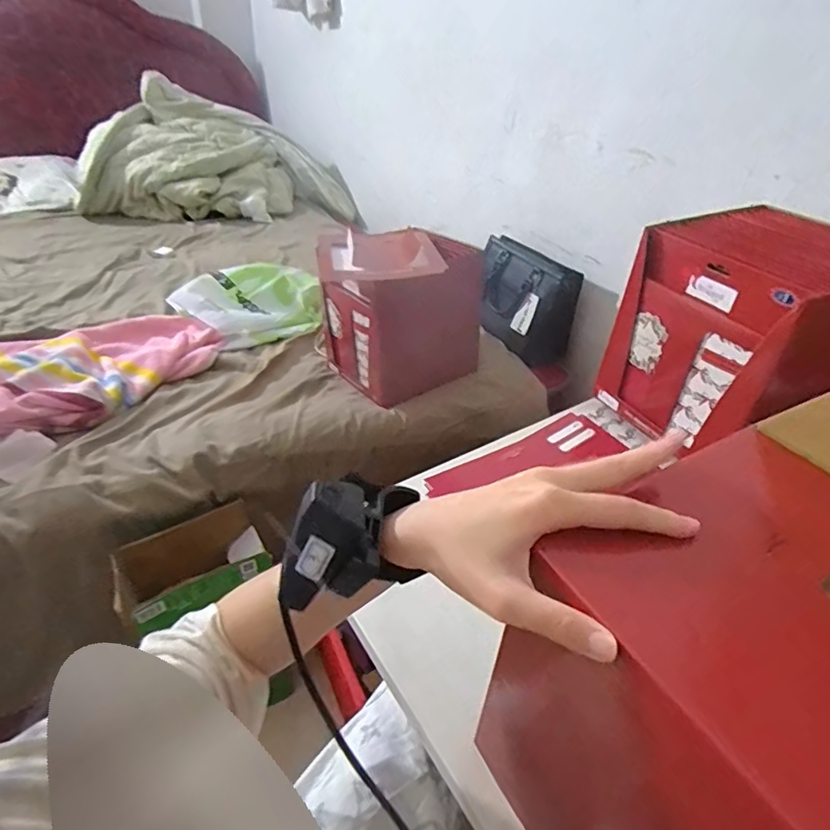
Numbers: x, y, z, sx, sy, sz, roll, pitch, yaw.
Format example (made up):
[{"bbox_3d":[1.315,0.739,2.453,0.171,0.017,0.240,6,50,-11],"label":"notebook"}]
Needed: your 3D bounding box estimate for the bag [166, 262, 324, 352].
[{"bbox_3d":[-0.357,-0.245,1.169,0.226,0.087,0.272,32,45,32],"label":"bag"}]

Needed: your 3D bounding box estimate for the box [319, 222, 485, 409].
[{"bbox_3d":[-0.027,-0.195,0.982,0.242,0.249,0.215,-23,44,-32],"label":"box"}]

